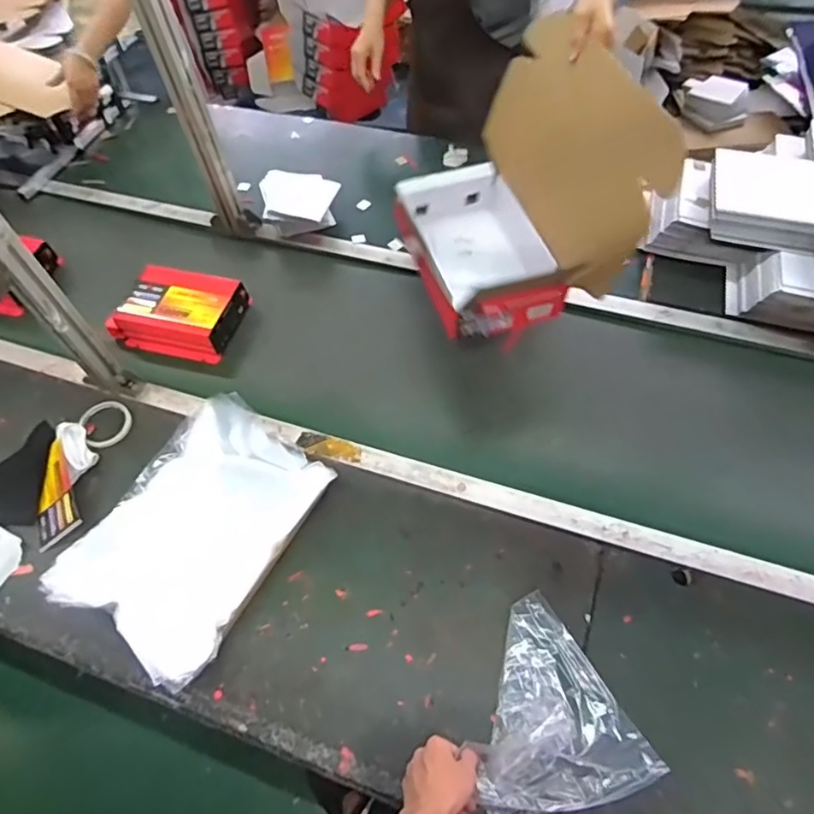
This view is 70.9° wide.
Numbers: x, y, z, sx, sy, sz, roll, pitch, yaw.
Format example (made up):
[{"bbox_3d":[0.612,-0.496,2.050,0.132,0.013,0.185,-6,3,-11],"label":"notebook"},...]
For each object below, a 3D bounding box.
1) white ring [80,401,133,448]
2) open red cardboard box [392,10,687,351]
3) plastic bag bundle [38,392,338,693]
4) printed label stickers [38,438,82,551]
[{"bbox_3d":[-0.517,0.025,0.986,0.077,0.013,0.093,-29,60,-14],"label":"white ring"},{"bbox_3d":[0.154,-0.370,0.919,0.299,0.295,0.378,-12,58,-4],"label":"open red cardboard box"},{"bbox_3d":[-0.303,0.173,0.848,0.271,0.074,0.369,26,63,19],"label":"plastic bag bundle"},{"bbox_3d":[-0.560,0.135,0.910,0.073,0.031,0.170,-19,58,-8],"label":"printed label stickers"}]

